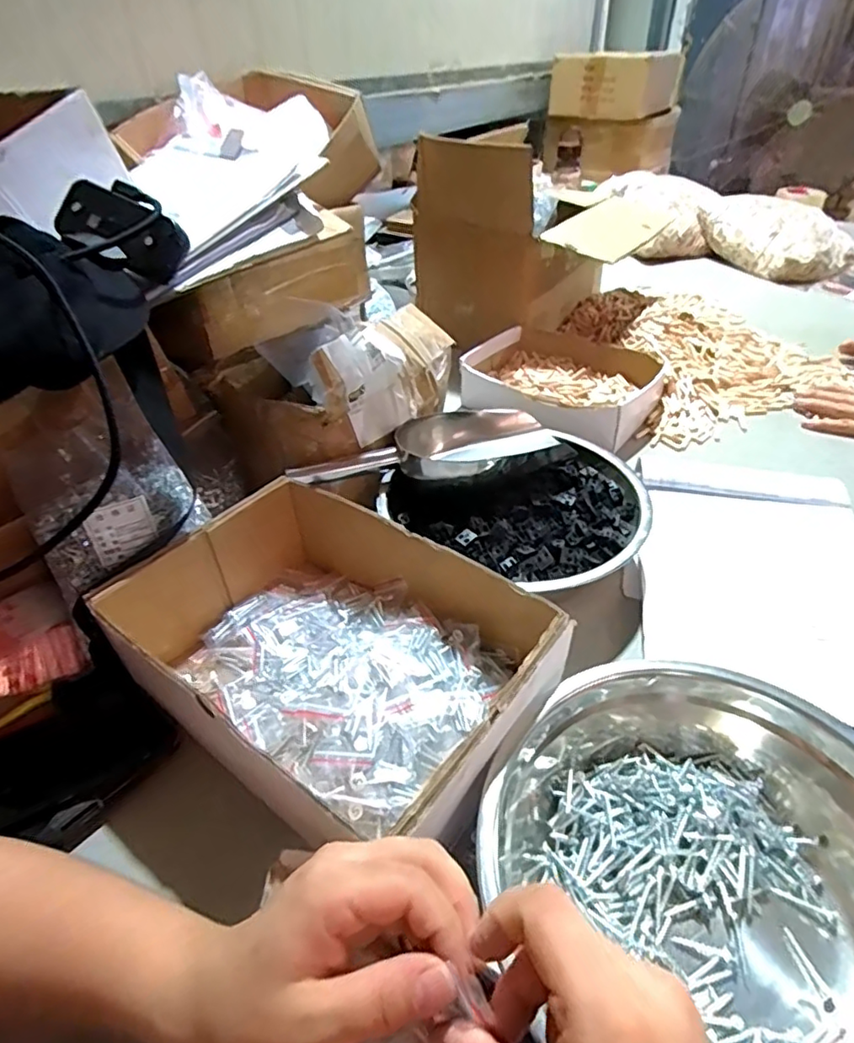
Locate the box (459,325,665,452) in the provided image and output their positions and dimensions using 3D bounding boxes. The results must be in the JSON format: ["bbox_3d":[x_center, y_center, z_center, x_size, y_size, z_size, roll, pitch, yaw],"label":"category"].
[{"bbox_3d":[0.186,-0.192,0.794,0.235,0.055,0.211,26,48,29],"label":"box"}]

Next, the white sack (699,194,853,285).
[{"bbox_3d":[0.750,-0.602,1.242,0.169,0.131,0.302,-20,44,-20],"label":"white sack"}]

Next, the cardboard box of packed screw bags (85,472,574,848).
[{"bbox_3d":[-0.073,0.092,0.438,0.306,0.091,0.204,23,46,26],"label":"cardboard box of packed screw bags"}]

